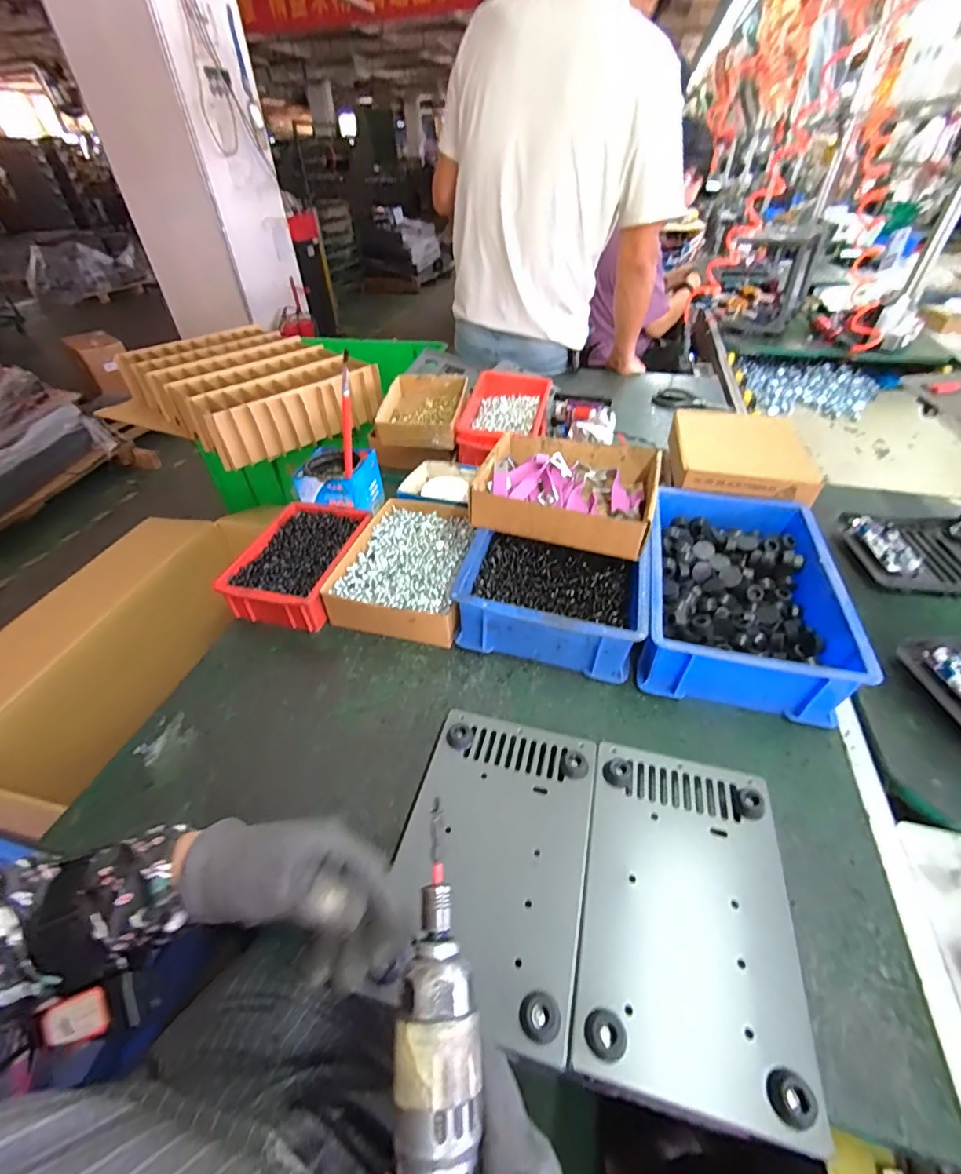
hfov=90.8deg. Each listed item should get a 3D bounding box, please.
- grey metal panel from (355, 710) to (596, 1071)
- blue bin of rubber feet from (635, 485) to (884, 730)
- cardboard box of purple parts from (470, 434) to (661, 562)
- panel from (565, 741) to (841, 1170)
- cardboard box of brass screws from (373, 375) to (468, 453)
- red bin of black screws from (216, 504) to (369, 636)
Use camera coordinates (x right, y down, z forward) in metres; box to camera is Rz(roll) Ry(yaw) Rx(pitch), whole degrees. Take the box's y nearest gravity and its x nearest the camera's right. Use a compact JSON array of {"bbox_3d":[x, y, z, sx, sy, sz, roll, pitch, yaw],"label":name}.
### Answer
[{"bbox_3d":[0.010,0.212,0.386,0.143,0.029,0.223,10,44,12],"label":"grey metal panel"},{"bbox_3d":[0.296,0.002,0.562,0.198,0.087,0.297,10,45,12],"label":"blue bin of rubber feet"},{"bbox_3d":[0.113,-0.130,0.616,0.210,0.052,0.190,12,44,14],"label":"cardboard box of purple parts"},{"bbox_3d":[0.155,0.235,0.356,0.143,0.023,0.227,10,44,12],"label":"panel"},{"bbox_3d":[-0.100,-0.309,0.828,0.134,0.054,0.178,3,43,5],"label":"cardboard box of brass screws"},{"bbox_3d":[-0.234,-0.033,0.622,0.135,0.052,0.196,6,44,8],"label":"red bin of black screws"}]

